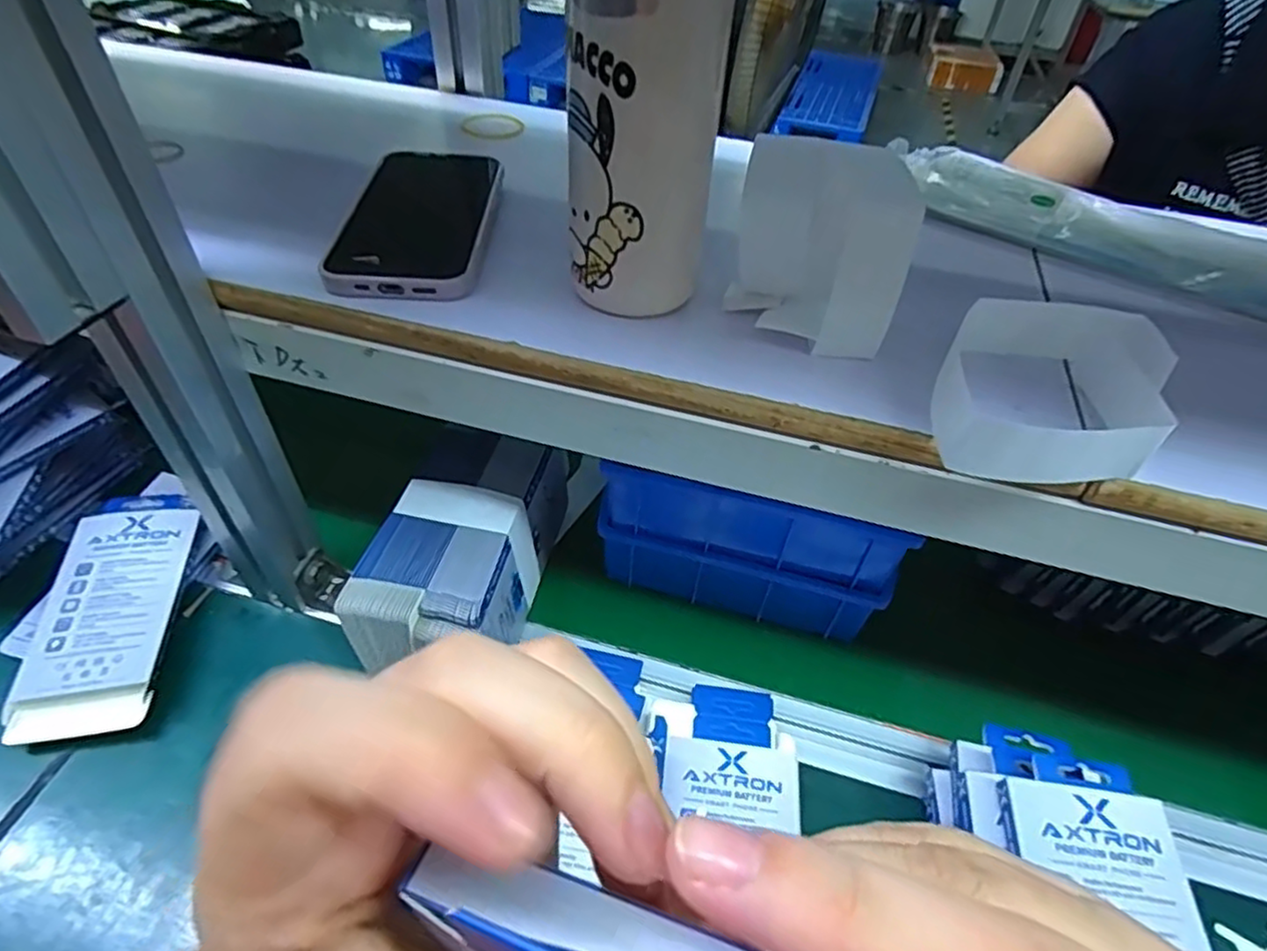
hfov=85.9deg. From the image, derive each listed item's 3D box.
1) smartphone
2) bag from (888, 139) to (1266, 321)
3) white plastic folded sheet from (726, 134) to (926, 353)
[{"bbox_3d":[-0.116,-0.143,0.377,0.074,0.013,0.147,2,45,-3],"label":"smartphone"},{"bbox_3d":[0.318,-0.135,0.402,0.322,0.031,0.073,25,49,19],"label":"bag"},{"bbox_3d":[0.082,-0.099,0.298,0.073,0.088,0.032,19,47,13],"label":"white plastic folded sheet"}]

